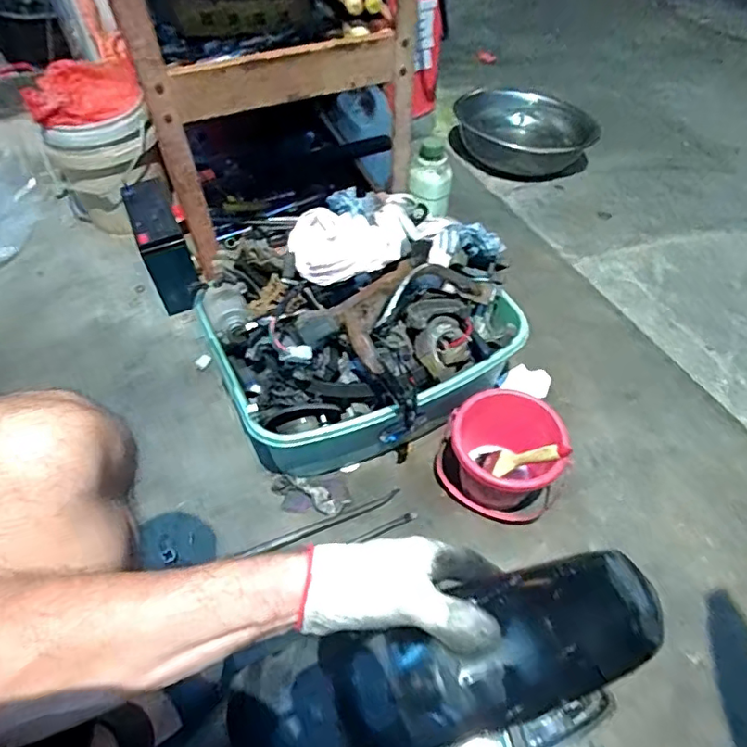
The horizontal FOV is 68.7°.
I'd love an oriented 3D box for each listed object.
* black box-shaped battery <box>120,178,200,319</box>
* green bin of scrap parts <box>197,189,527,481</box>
[{"bbox_3d":[-0.389,-0.227,1.015,0.074,0.196,0.206,-21,55,-15],"label":"black box-shaped battery"},{"bbox_3d":[-0.006,-0.063,0.805,0.430,0.314,0.328,-23,56,-16],"label":"green bin of scrap parts"}]

